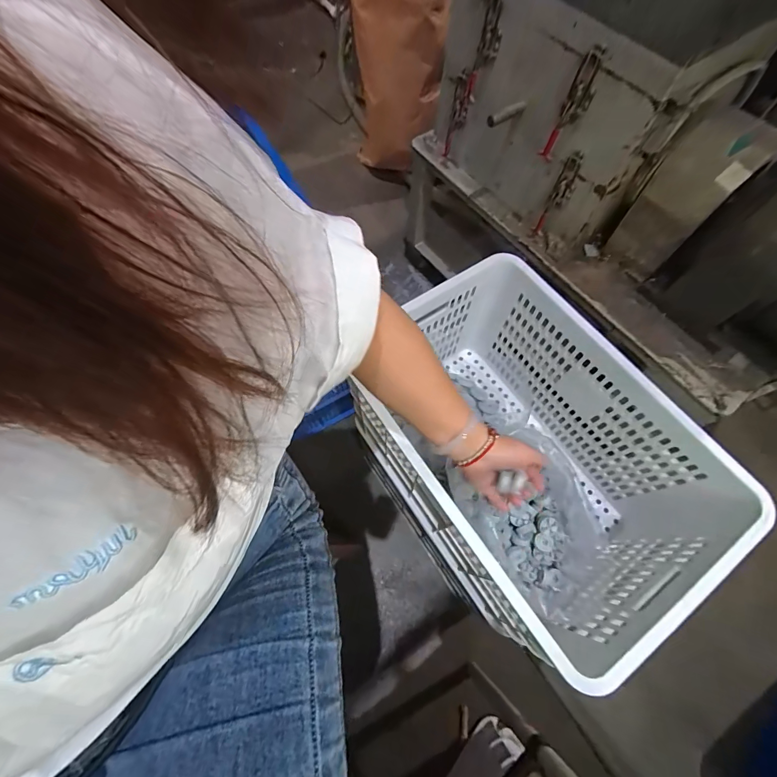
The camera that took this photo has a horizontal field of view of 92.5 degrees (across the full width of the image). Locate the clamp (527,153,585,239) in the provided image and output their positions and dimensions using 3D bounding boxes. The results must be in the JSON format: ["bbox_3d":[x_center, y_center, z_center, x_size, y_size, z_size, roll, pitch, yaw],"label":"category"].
[{"bbox_3d":[0.357,-0.404,0.786,0.046,0.175,0.031,27,68,12],"label":"clamp"}]

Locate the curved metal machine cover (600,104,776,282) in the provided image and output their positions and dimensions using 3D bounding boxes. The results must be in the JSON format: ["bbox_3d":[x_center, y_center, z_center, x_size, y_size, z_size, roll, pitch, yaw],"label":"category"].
[{"bbox_3d":[0.581,-0.370,0.745,0.095,0.278,0.125,-31,69,-14],"label":"curved metal machine cover"}]

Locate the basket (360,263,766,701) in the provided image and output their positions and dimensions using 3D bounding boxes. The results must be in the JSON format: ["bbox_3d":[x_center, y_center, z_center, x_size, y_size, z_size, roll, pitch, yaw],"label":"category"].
[{"bbox_3d":[0.212,0.111,0.675,0.367,0.320,0.534,-33,70,-14],"label":"basket"}]

